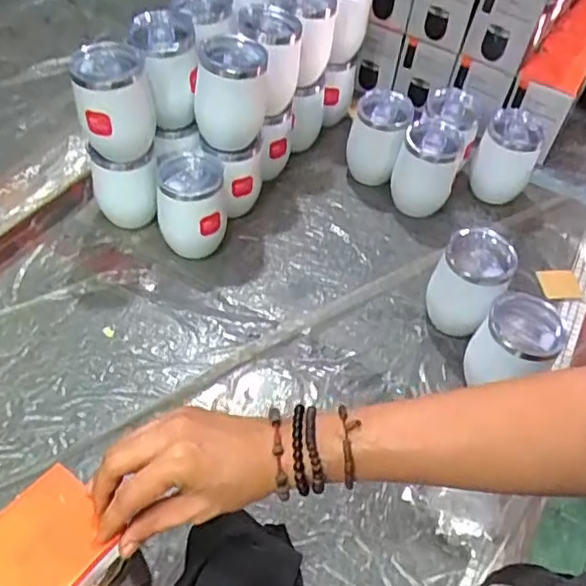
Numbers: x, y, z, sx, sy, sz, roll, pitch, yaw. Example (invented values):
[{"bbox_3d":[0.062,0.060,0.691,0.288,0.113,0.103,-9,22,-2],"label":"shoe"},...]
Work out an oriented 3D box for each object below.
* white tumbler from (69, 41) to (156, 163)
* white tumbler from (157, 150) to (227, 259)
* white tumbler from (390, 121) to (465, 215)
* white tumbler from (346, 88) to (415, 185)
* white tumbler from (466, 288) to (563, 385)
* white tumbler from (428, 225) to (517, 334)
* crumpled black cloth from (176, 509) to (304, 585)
[{"bbox_3d":[-0.204,-0.218,0.716,0.086,0.112,0.073,-8,51,-13],"label":"white tumbler"},{"bbox_3d":[-0.126,-0.107,0.776,0.078,0.109,0.078,3,49,-4],"label":"white tumbler"},{"bbox_3d":[0.186,-0.171,0.864,0.077,0.119,0.074,18,50,10],"label":"white tumbler"},{"bbox_3d":[0.124,-0.222,0.898,0.077,0.114,0.079,3,49,-4],"label":"white tumbler"},{"bbox_3d":[0.229,0.070,0.664,0.072,0.123,0.085,13,50,5],"label":"white tumbler"},{"bbox_3d":[0.205,-0.011,0.726,0.075,0.132,0.071,23,51,13],"label":"white tumbler"},{"bbox_3d":[-0.052,0.251,0.530,0.125,0.060,0.091,-16,53,-19],"label":"crumpled black cloth"}]

